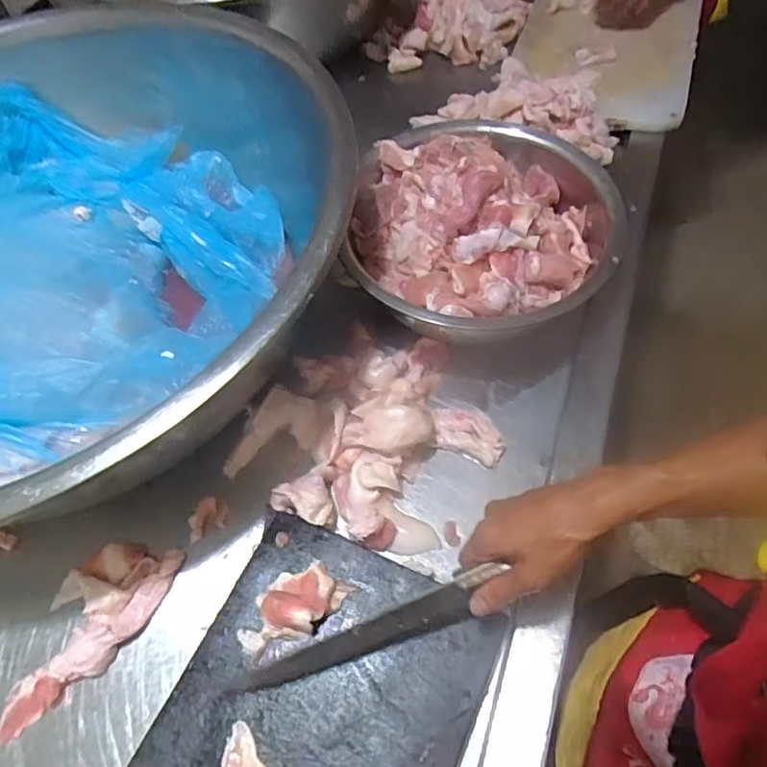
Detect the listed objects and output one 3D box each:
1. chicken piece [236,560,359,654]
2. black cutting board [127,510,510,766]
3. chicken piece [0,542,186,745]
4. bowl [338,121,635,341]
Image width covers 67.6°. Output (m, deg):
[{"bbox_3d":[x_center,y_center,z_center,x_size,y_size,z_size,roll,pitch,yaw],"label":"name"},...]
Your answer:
[{"bbox_3d":[-0.088,0.209,0.538,0.105,0.028,0.057,-40,64,-18],"label":"chicken piece"},{"bbox_3d":[-0.077,0.323,0.491,0.251,0.016,0.375,21,63,16],"label":"black cutting board"},{"bbox_3d":[-0.300,0.240,0.573,0.096,0.030,0.214,37,68,23],"label":"chicken piece"},{"bbox_3d":[0.124,-0.192,0.709,0.320,0.126,0.329,-2,59,3],"label":"bowl"}]

